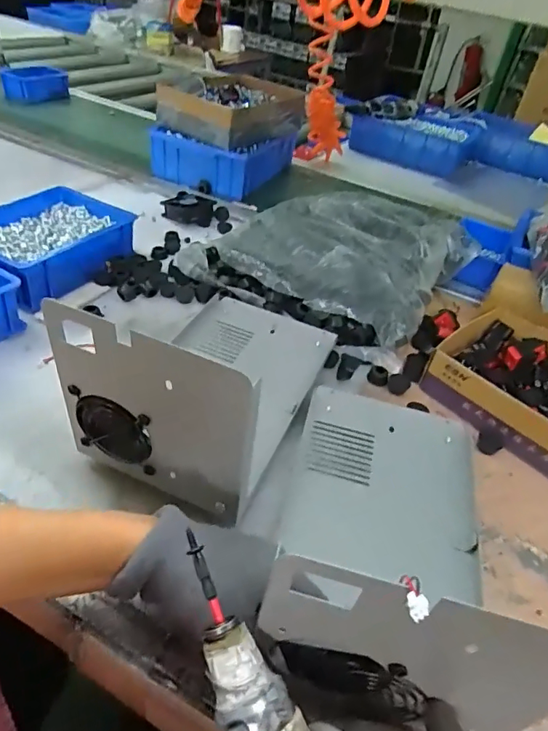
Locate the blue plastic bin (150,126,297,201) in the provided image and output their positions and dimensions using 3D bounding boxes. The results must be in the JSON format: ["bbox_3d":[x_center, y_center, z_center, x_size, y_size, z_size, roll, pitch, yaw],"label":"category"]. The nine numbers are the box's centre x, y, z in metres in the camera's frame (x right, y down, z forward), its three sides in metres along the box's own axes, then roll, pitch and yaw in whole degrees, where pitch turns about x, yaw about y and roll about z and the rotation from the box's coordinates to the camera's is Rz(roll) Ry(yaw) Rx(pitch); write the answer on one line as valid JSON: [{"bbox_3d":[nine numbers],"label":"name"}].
[{"bbox_3d":[-0.093,-0.428,0.999,0.201,0.085,0.257,20,41,12],"label":"blue plastic bin"}]

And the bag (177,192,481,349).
[{"bbox_3d":[0.093,-0.173,0.717,0.322,0.067,0.331,25,42,17],"label":"bag"}]

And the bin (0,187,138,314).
[{"bbox_3d":[-0.299,-0.161,0.660,0.165,0.064,0.210,21,41,13],"label":"bin"}]

